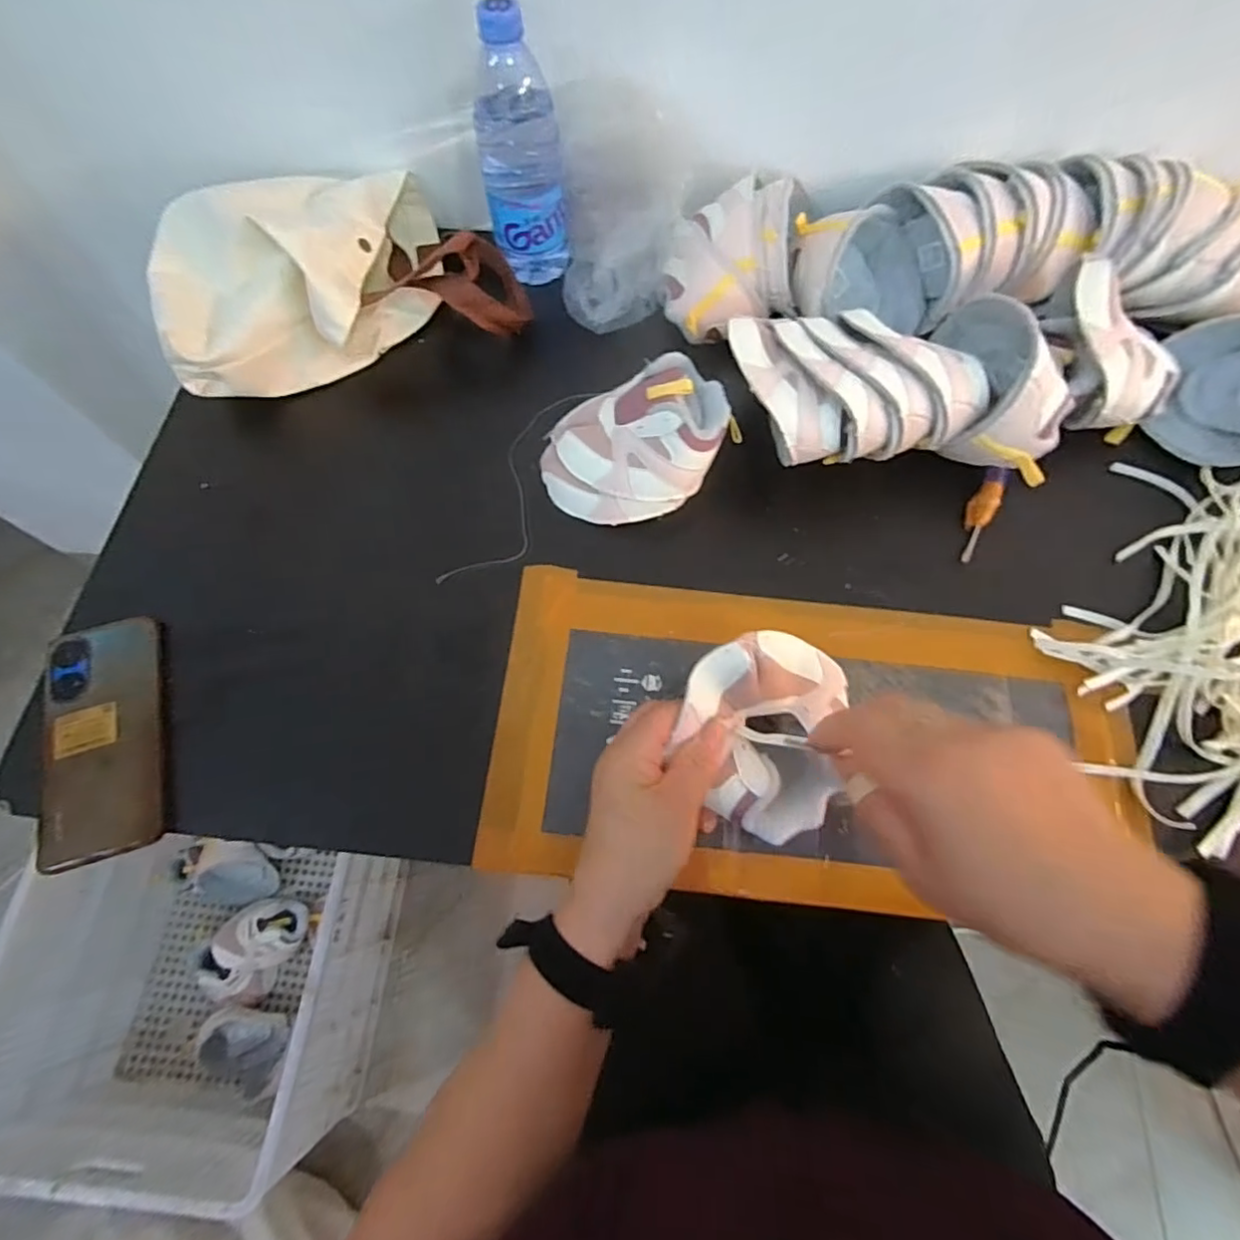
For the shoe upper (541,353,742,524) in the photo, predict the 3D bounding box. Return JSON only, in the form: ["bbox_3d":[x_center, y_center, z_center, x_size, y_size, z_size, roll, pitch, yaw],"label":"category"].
[{"bbox_3d":[0.012,-0.136,0.465,0.148,0.071,0.095,-6,68,-1],"label":"shoe upper"}]

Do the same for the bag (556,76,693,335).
[{"bbox_3d":[0.003,-0.352,0.518,0.105,0.109,0.144,2,68,2],"label":"bag"}]

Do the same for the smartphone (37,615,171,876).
[{"bbox_3d":[-0.355,0.078,0.415,0.073,0.015,0.163,-14,68,-14],"label":"smartphone"}]

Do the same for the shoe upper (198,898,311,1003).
[{"bbox_3d":[-0.587,0.527,0.973,0.118,0.075,0.178,38,75,15],"label":"shoe upper"}]

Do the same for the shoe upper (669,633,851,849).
[{"bbox_3d":[0.090,0.063,0.373,0.098,0.051,0.123,14,70,8],"label":"shoe upper"}]

